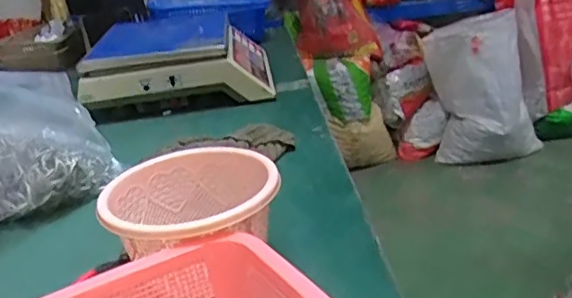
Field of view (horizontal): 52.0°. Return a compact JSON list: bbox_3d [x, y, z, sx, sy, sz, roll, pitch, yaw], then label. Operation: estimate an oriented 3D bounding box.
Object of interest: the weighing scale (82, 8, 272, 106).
[{"bbox_3d":[-0.174,-0.170,1.030,0.292,0.090,0.292,-3,23,3],"label":"weighing scale"}]

